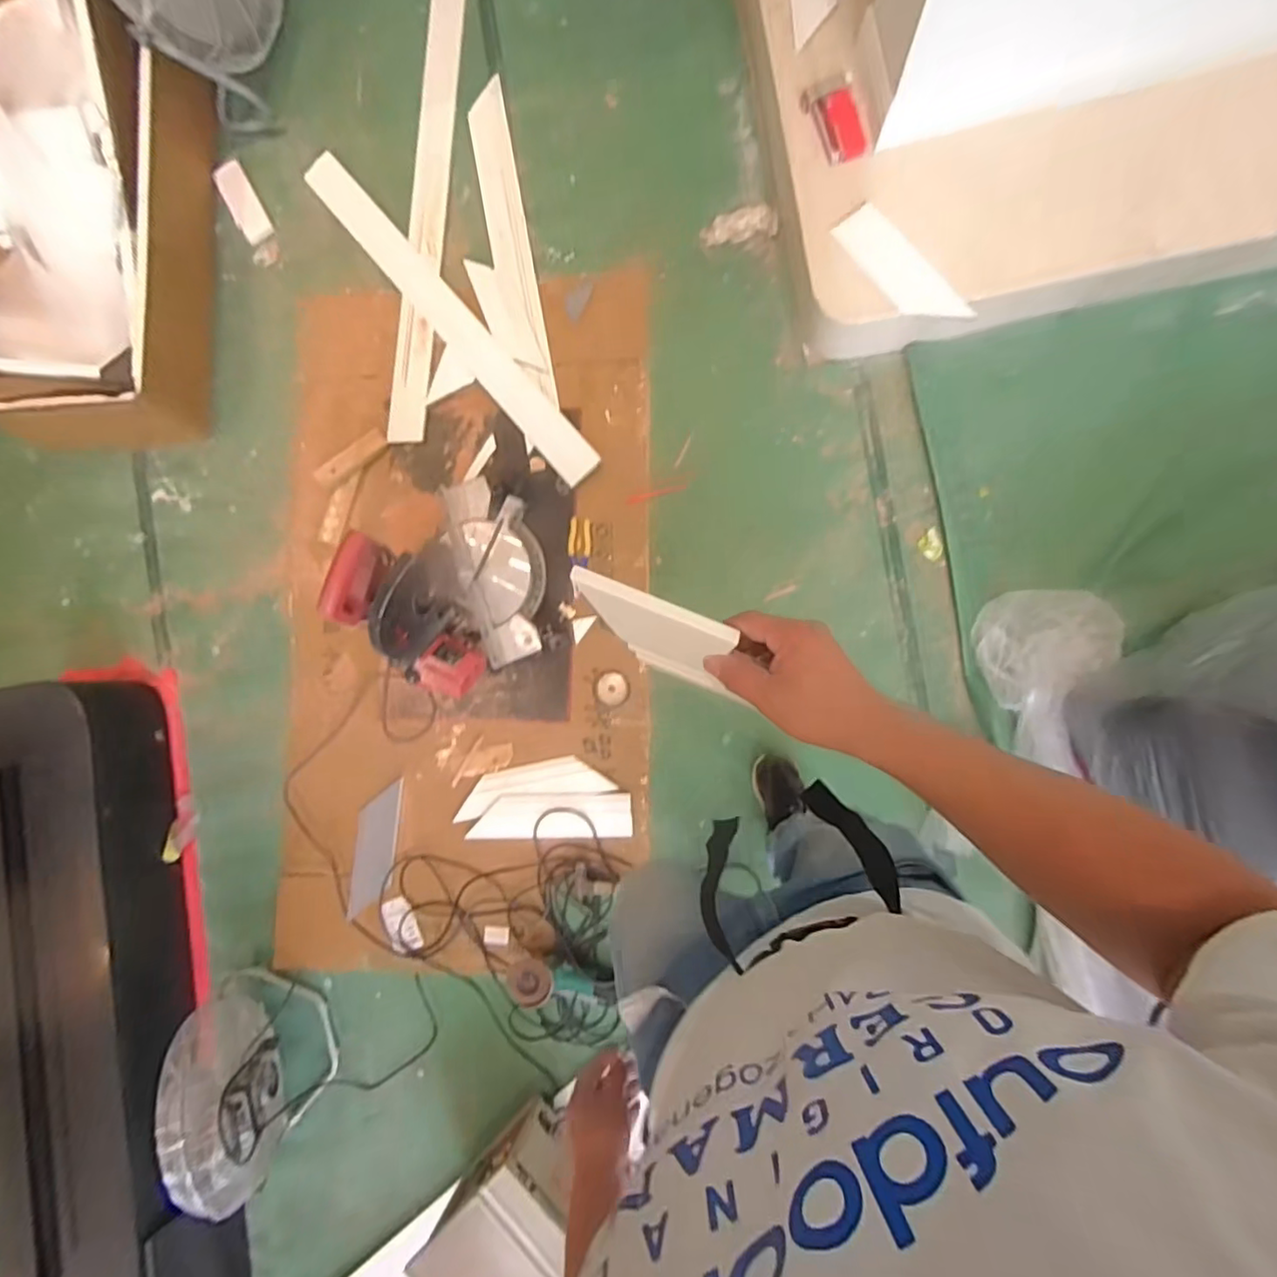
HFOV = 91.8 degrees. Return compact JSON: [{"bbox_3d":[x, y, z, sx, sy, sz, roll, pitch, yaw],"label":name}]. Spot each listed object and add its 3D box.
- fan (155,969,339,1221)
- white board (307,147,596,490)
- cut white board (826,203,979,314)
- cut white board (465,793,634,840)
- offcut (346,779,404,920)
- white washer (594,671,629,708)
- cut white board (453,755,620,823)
[{"bbox_3d":[-0.879,1.012,1.389,0.219,0.408,0.423,-26,85,4],"label":"fan"},{"bbox_3d":[-0.500,-0.846,1.612,0.105,0.021,1.154,-41,84,3],"label":"white board"},{"bbox_3d":[0.561,-0.789,1.332,0.094,0.022,0.333,-40,80,20],"label":"cut white board"},{"bbox_3d":[-0.213,0.439,1.521,0.390,0.011,0.107,-2,87,6],"label":"cut white board"},{"bbox_3d":[-0.670,0.534,1.579,0.111,0.010,0.332,4,85,7],"label":"offcut"},{"bbox_3d":[-0.066,0.124,1.524,0.084,0.009,0.082,0,88,6],"label":"white washer"},{"bbox_3d":[-0.266,0.365,1.538,0.388,0.020,0.101,-13,86,5],"label":"cut white board"}]

